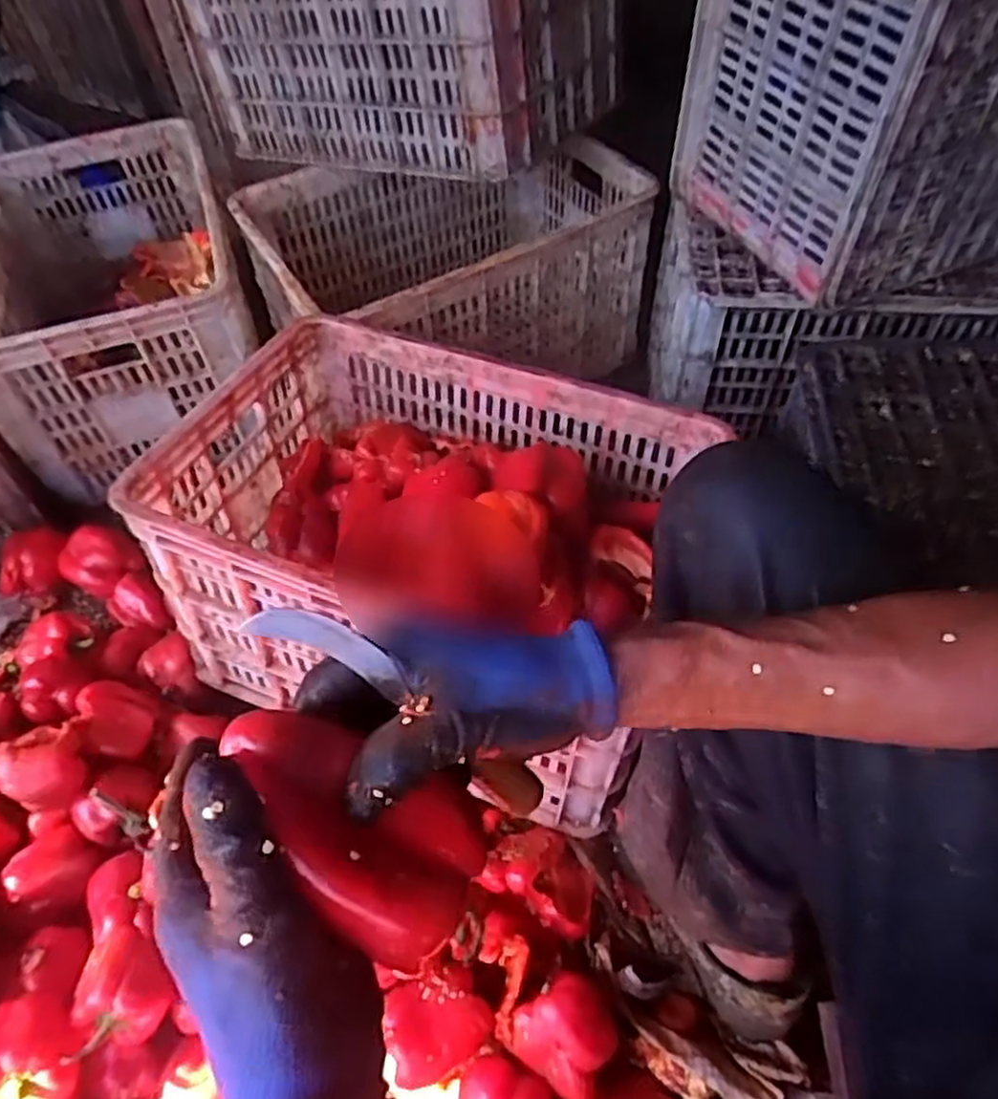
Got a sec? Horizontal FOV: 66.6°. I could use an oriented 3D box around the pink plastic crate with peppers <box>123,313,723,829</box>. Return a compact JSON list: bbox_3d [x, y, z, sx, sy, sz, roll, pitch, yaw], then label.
[{"bbox_3d":[-0.072,-0.023,0.802,0.474,0.250,0.371,15,55,13],"label":"pink plastic crate with peppers"}]

